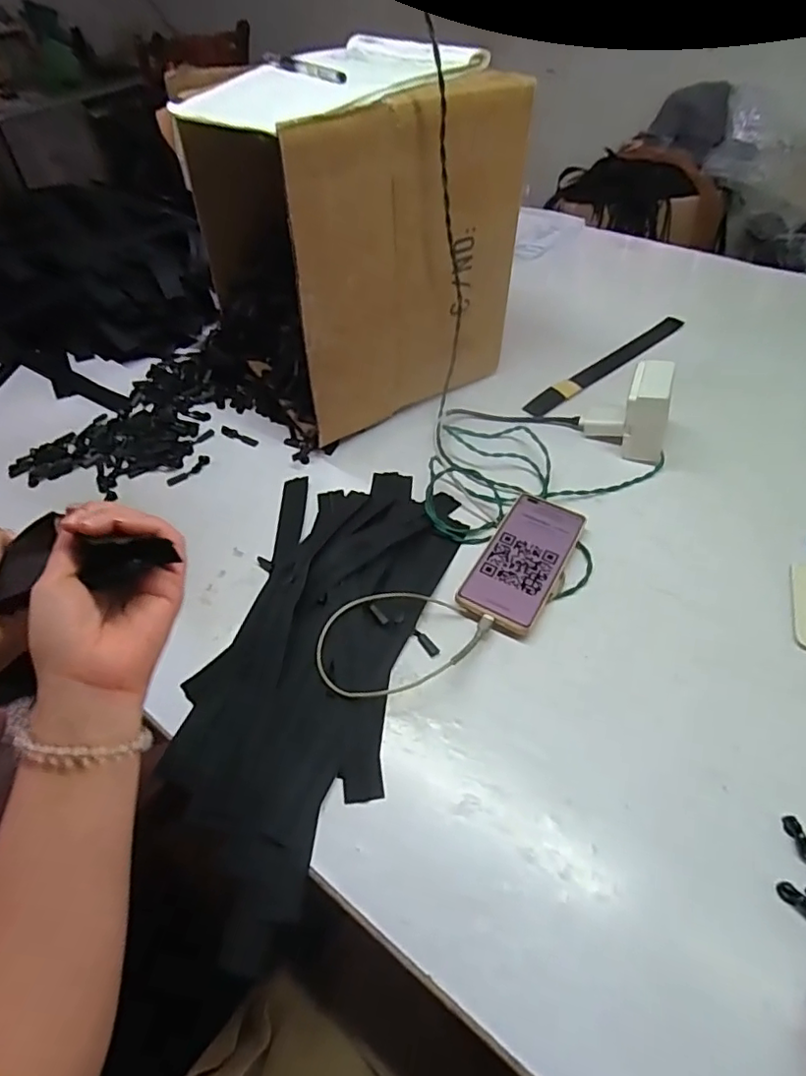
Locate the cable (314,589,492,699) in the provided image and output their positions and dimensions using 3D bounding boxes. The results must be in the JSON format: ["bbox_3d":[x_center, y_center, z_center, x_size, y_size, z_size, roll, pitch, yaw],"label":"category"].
[{"bbox_3d":[0.003,0.087,0.518,0.161,0.035,0.096,-10,50,-6],"label":"cable"}]

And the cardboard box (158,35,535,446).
[{"bbox_3d":[-0.062,-0.364,0.714,0.295,0.340,0.282,-30,53,-23],"label":"cardboard box"}]

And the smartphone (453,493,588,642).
[{"bbox_3d":[0.123,0.023,0.587,0.078,0.017,0.169,22,54,20],"label":"smartphone"}]

